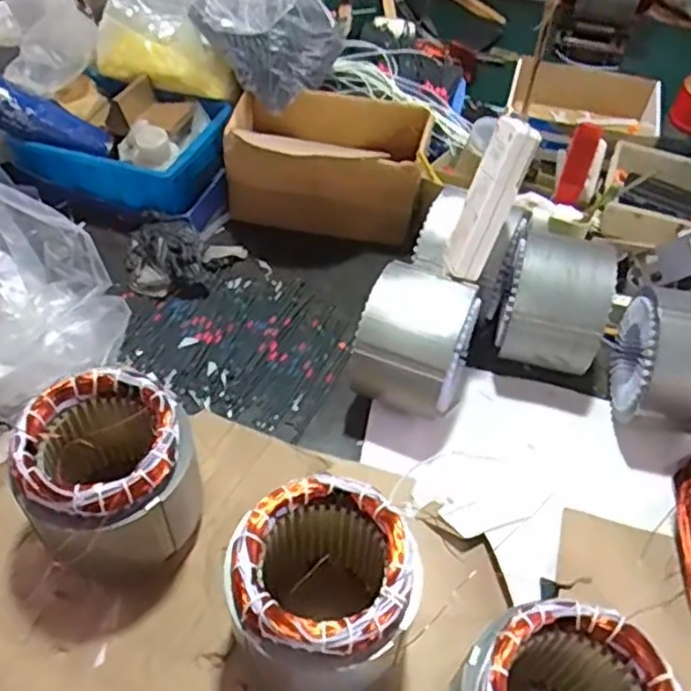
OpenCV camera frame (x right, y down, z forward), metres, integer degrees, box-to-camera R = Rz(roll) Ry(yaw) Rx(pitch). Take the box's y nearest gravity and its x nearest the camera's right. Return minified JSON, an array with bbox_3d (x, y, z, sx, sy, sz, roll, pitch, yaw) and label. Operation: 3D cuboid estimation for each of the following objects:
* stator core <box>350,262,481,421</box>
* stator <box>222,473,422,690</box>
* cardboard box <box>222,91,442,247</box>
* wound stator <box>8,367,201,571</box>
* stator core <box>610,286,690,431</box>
[{"bbox_3d":[0.084,-0.010,0.810,0.114,0.141,0.158,18,51,12],"label":"stator core"},{"bbox_3d":[-0.024,0.212,0.592,0.141,0.170,0.145,2,49,-2],"label":"stator"},{"bbox_3d":[-0.024,-0.252,0.997,0.281,0.136,0.148,3,49,-1],"label":"cardboard box"},{"bbox_3d":[-0.216,0.129,0.651,0.133,0.164,0.137,1,50,-1],"label":"wound stator"},{"bbox_3d":[0.377,0.023,0.786,0.116,0.157,0.132,9,51,5],"label":"stator core"}]

